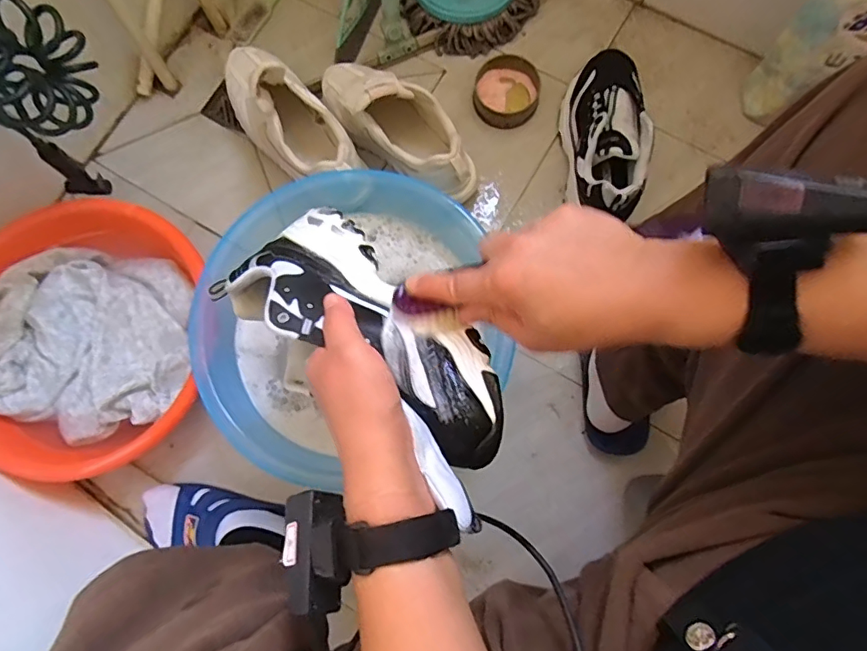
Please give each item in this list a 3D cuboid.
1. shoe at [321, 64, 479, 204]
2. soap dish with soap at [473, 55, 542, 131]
[{"bbox_3d":[-0.051,-0.281,0.704,0.099,0.153,0.269,-40,81,-7],"label":"shoe"},{"bbox_3d":[0.109,-0.345,0.768,0.097,0.035,0.104,0,79,1],"label":"soap dish with soap"}]

